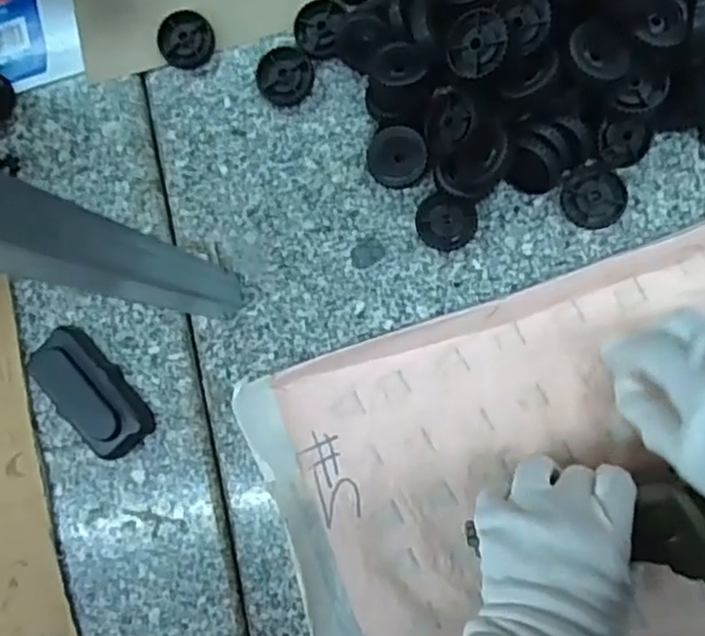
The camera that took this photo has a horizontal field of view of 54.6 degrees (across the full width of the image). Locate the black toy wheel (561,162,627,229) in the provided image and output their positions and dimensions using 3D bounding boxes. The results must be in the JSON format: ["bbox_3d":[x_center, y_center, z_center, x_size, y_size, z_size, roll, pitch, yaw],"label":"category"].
[{"bbox_3d":[0.173,-0.087,0.486,0.045,0.012,0.044,-1,85,8],"label":"black toy wheel"}]

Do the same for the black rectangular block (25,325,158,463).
[{"bbox_3d":[-0.202,0.058,0.523,0.107,0.022,0.057,41,92,10],"label":"black rectangular block"}]

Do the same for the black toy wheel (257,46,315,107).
[{"bbox_3d":[-0.052,-0.187,0.527,0.043,0.013,0.043,-1,85,8],"label":"black toy wheel"}]

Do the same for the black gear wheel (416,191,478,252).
[{"bbox_3d":[0.069,-0.070,0.504,0.043,0.008,0.041,1,102,5],"label":"black gear wheel"}]

